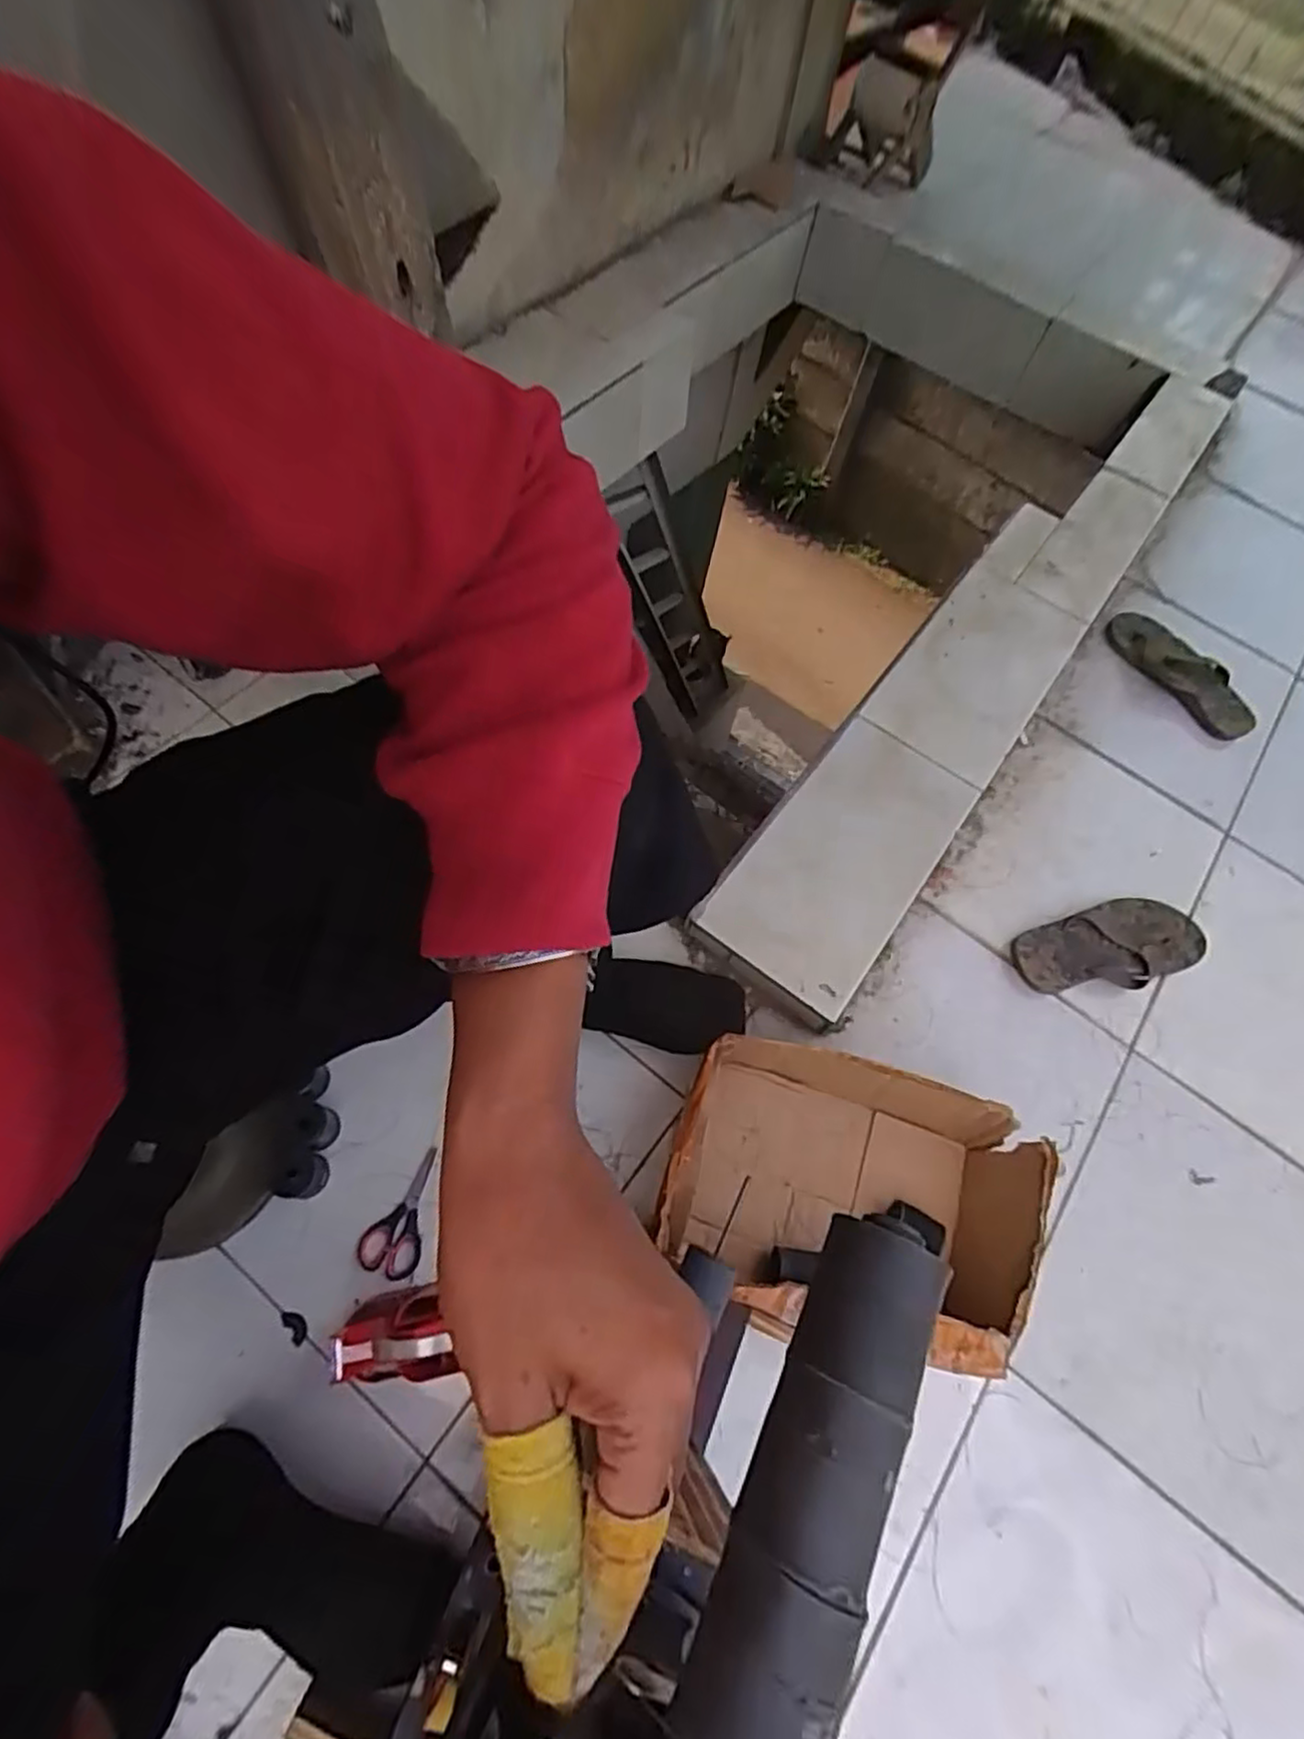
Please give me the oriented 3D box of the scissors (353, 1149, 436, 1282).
[{"bbox_3d":[-0.256,0.354,0.732,0.063,0.010,0.122,17,65,5],"label":"scissors"}]

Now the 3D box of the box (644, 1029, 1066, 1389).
[{"bbox_3d":[0.198,0.321,0.707,0.350,0.116,0.239,16,65,4],"label":"box"}]

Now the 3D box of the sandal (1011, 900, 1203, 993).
[{"bbox_3d":[0.587,0.101,0.901,0.246,0.028,0.105,-16,67,-10],"label":"sandal"}]

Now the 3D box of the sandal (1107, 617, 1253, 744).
[{"bbox_3d":[0.829,-0.306,1.112,0.107,0.045,0.252,-40,73,-19],"label":"sandal"}]

